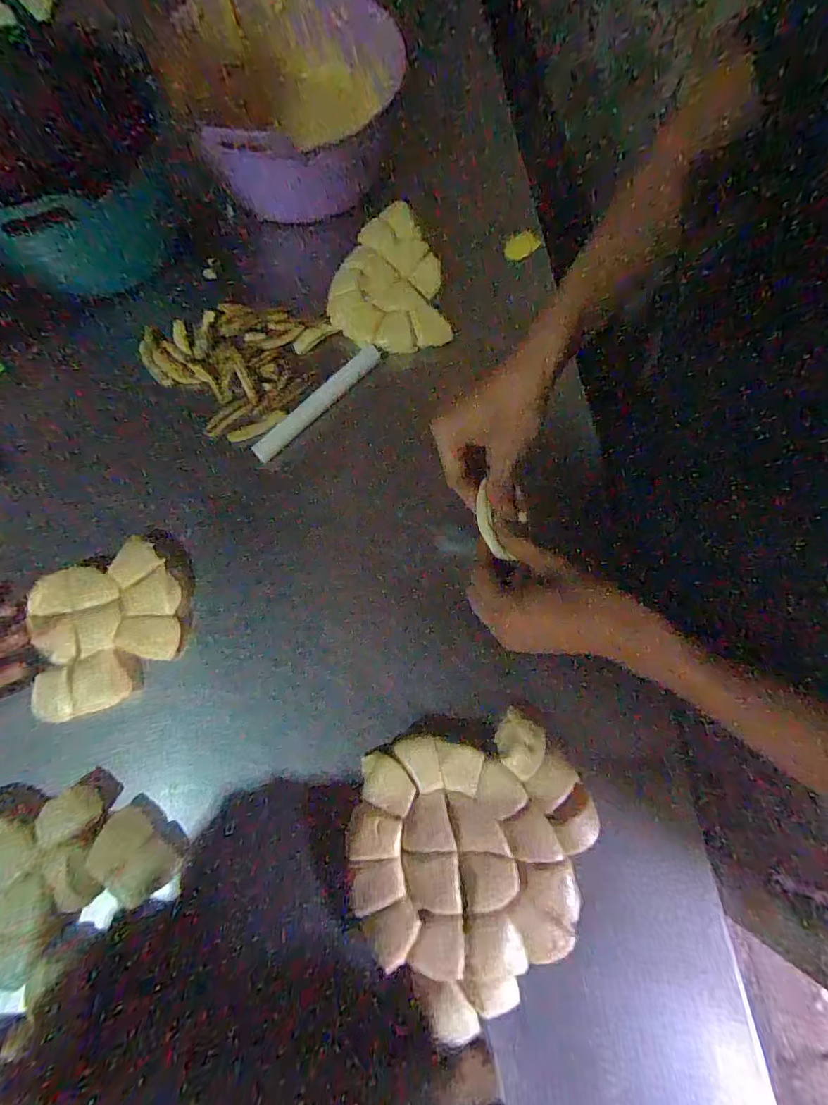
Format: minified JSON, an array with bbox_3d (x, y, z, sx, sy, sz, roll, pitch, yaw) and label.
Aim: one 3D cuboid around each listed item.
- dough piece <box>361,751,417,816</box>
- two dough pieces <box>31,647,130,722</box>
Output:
[{"bbox_3d":[-0.025,0.205,0.405,0.051,0.013,0.040,18,75,5],"label":"dough piece"},{"bbox_3d":[-0.312,0.127,0.428,0.074,0.026,0.051,-22,76,-6],"label":"two dough pieces"}]

